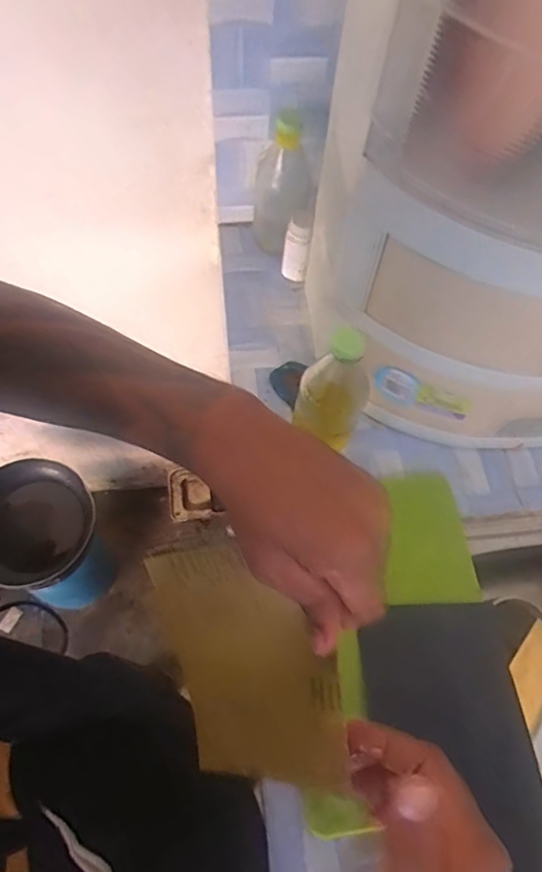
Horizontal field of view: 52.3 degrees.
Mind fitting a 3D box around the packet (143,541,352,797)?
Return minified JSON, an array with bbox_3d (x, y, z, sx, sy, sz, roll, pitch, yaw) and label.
[{"bbox_3d":[-0.015,0.132,0.326,0.110,0.012,0.136,-15,84,30],"label":"packet"}]

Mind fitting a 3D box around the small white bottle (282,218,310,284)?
[{"bbox_3d":[0.031,-0.226,0.684,0.032,0.089,0.024,8,64,1],"label":"small white bottle"}]

